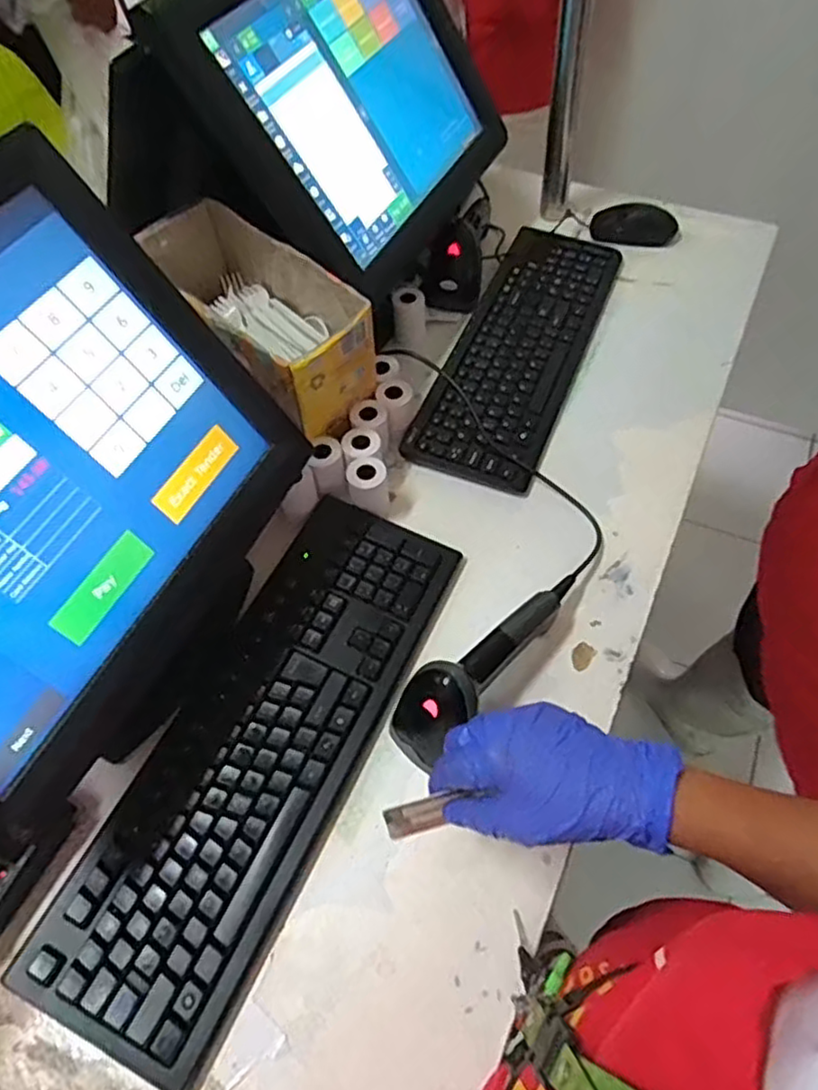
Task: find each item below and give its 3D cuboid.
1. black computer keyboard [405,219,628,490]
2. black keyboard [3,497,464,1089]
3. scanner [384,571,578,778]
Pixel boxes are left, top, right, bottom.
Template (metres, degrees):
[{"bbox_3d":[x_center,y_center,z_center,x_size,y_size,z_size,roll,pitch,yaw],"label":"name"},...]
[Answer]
[{"bbox_3d":[0.135,-0.240,0.786,0.140,0.021,0.422,19,61,14],"label":"black computer keyboard"},{"bbox_3d":[-0.112,0.156,0.551,0.147,0.031,0.447,21,61,15],"label":"black keyboard"},{"bbox_3d":[0.071,0.090,0.548,0.201,0.086,0.058,-33,62,-17],"label":"scanner"}]

